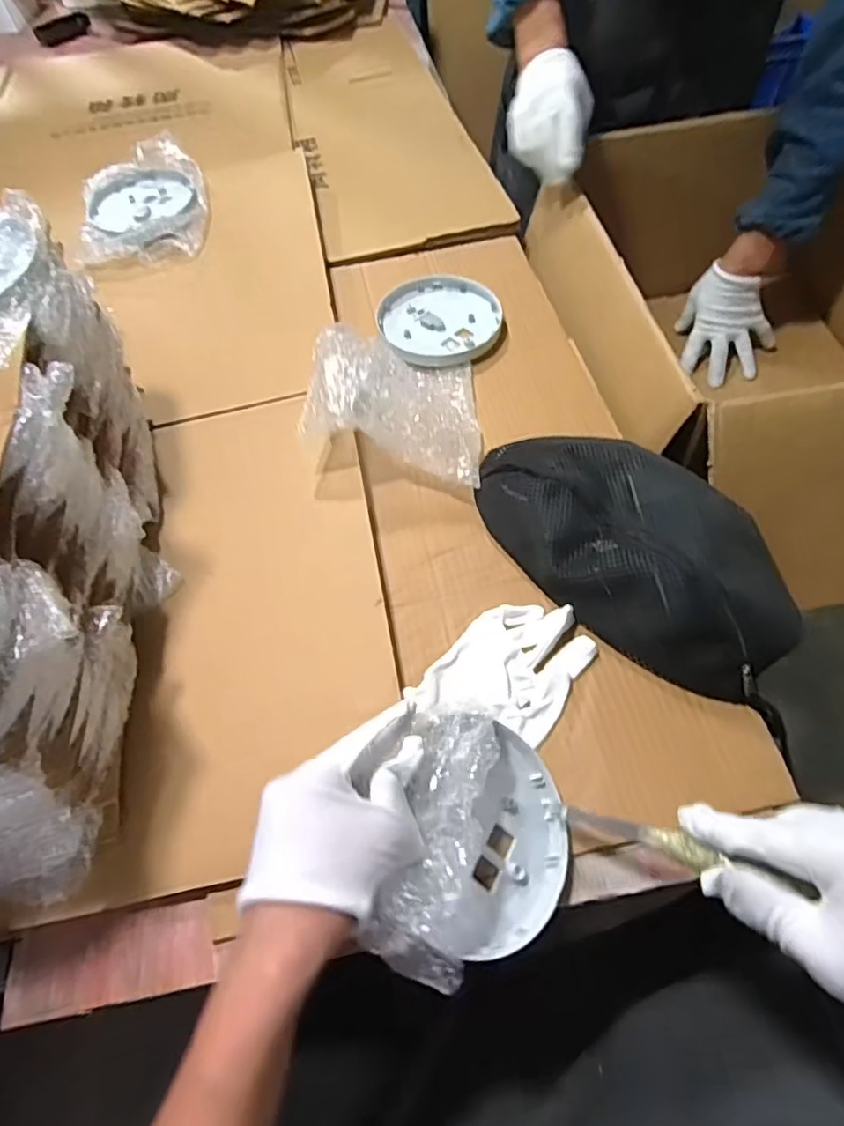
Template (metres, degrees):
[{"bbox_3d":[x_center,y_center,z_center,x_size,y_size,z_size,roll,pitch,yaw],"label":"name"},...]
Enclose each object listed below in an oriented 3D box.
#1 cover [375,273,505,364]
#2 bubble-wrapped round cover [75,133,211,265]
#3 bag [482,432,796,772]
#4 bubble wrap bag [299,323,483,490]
[{"bbox_3d":[0.017,-0.273,0.667,0.126,0.014,0.141,-42,66,-18],"label":"cover"},{"bbox_3d":[-0.353,-0.456,0.753,0.156,0.056,0.184,-11,59,-2],"label":"bubble-wrapped round cover"},{"bbox_3d":[0.169,-0.020,0.473,0.286,0.073,0.142,37,69,22],"label":"bag"},{"bbox_3d":[-0.022,-0.154,0.553,0.150,0.088,0.166,1,61,4],"label":"bubble wrap bag"}]

